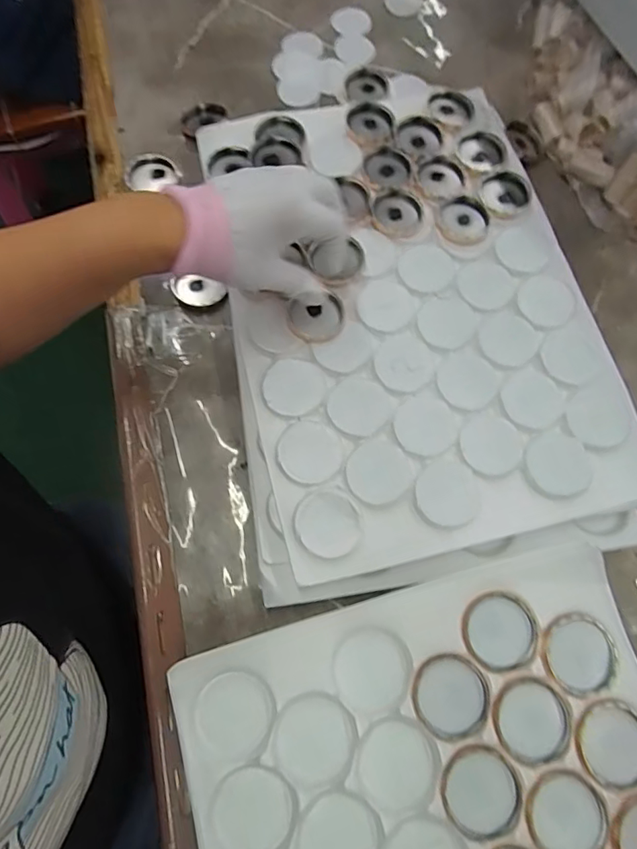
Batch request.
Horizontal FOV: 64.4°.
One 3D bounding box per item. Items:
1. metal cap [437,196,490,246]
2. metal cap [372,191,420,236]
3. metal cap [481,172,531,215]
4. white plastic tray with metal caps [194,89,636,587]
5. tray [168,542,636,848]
[{"bbox_3d":[0.134,-0.190,0.469,0.044,0.005,0.052,28,72,9],"label":"metal cap"},{"bbox_3d":[0.073,-0.196,0.468,0.042,0.006,0.044,0,70,-1],"label":"metal cap"},{"bbox_3d":[0.175,-0.216,0.473,0.043,0.006,0.043,0,70,-1],"label":"metal cap"},{"bbox_3d":[0.076,-0.114,0.439,0.294,0.027,0.428,-13,71,-6],"label":"white plastic tray with metal caps"},{"bbox_3d":[0.108,0.323,0.287,0.303,0.025,0.441,-16,71,-7],"label":"tray"}]

